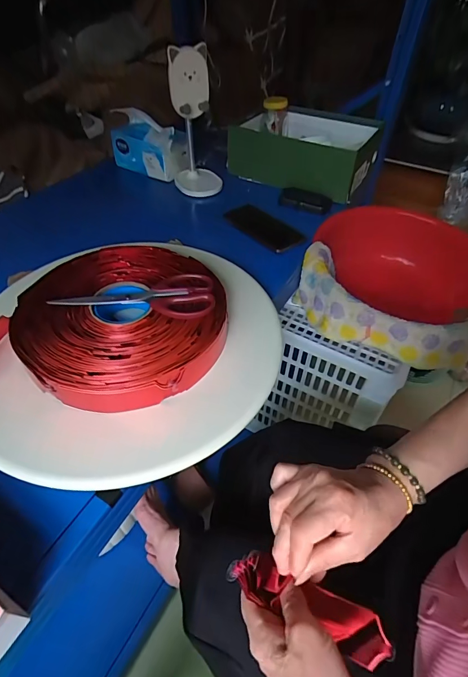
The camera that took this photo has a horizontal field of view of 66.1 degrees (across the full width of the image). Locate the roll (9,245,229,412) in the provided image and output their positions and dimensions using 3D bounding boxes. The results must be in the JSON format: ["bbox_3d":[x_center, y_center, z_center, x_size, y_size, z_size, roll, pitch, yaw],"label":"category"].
[{"bbox_3d":[-0.140,-0.029,0.467,0.244,0.058,0.262,1,48,-1],"label":"roll"}]

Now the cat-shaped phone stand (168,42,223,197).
[{"bbox_3d":[-0.079,-0.430,0.744,0.100,0.261,0.107,-2,48,-4],"label":"cat-shaped phone stand"}]

